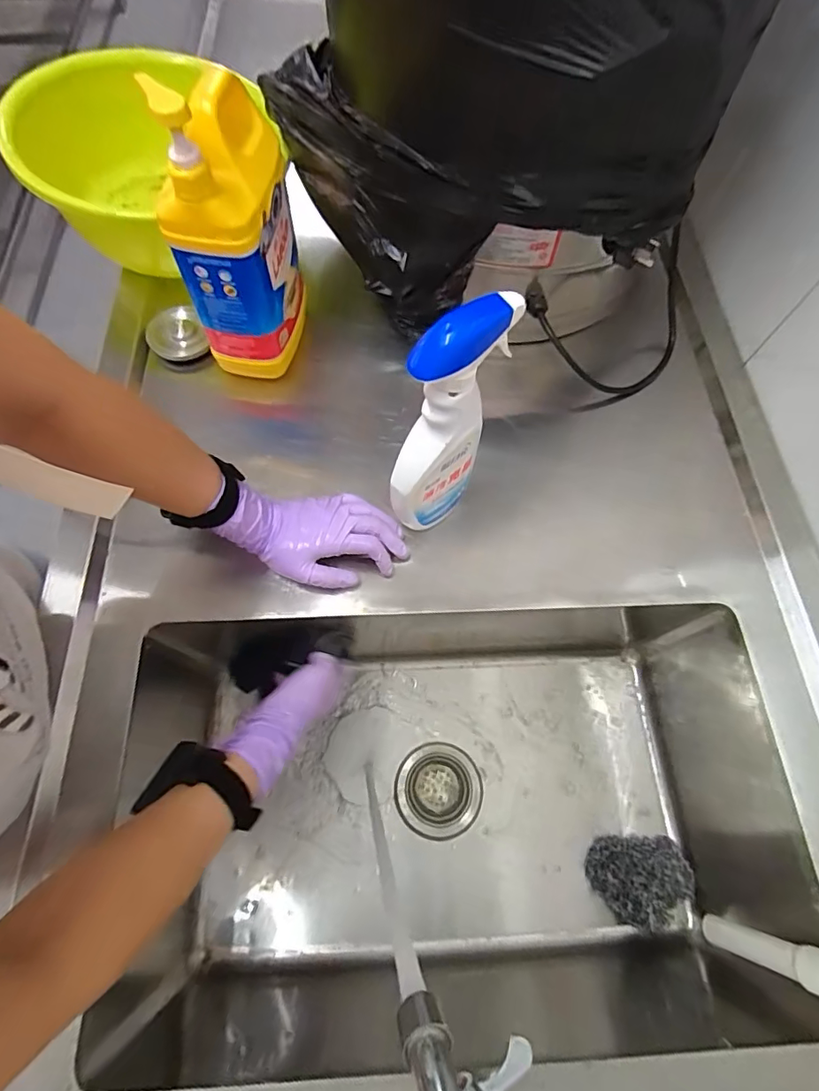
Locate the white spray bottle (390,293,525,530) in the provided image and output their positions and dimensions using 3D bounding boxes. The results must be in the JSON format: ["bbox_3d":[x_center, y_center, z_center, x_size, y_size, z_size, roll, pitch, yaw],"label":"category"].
[{"bbox_3d":[0.023,-0.105,0.445,0.087,0.241,0.060,-25,64,-21],"label":"white spray bottle"}]

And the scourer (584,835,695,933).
[{"bbox_3d":[0.287,0.415,0.619,0.123,0.036,0.094,1,68,-2],"label":"scourer"}]

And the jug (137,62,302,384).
[{"bbox_3d":[-0.175,-0.315,0.530,0.082,0.286,0.133,10,68,2],"label":"jug"}]

